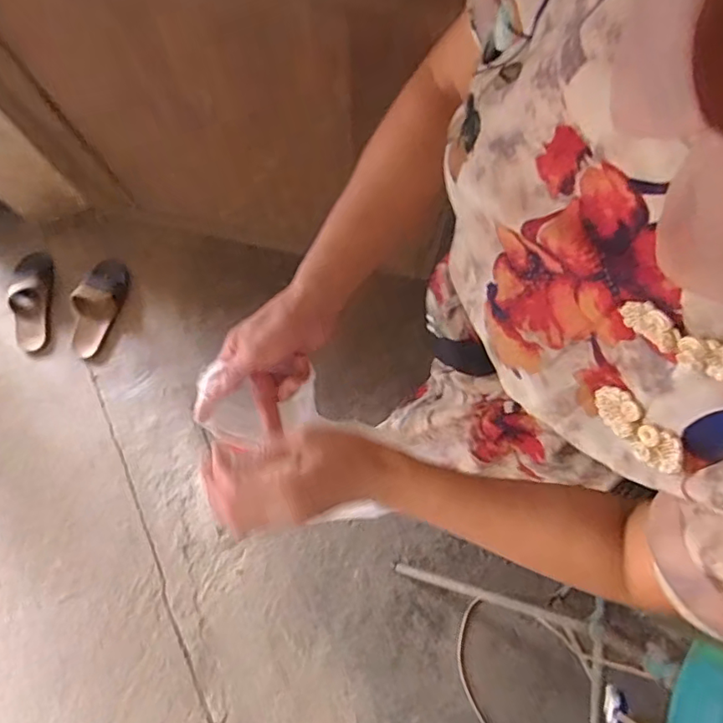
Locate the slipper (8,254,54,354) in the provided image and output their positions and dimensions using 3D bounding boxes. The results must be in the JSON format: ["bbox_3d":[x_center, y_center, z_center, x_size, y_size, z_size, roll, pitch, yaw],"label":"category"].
[{"bbox_3d":[-0.848,-0.163,1.366,0.074,0.071,0.259,0,77,2],"label":"slipper"}]

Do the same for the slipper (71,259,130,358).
[{"bbox_3d":[-0.678,-0.146,1.385,0.096,0.089,0.267,11,78,4],"label":"slipper"}]

